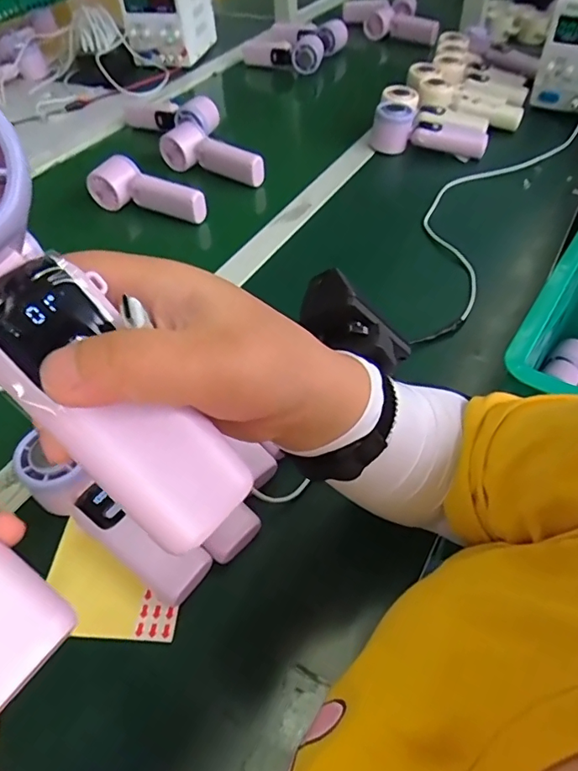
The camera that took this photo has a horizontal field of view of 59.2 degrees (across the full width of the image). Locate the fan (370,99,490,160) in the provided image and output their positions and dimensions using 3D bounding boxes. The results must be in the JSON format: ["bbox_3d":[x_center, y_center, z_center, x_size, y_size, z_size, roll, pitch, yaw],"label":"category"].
[{"bbox_3d":[0.212,-0.388,0.783,0.179,0.060,0.060,15,51,14],"label":"fan"}]

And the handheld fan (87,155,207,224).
[{"bbox_3d":[-0.192,-0.263,0.682,0.168,0.055,0.044,21,53,19],"label":"handheld fan"}]

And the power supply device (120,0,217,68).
[{"bbox_3d":[-0.256,-0.800,1.079,0.127,0.165,0.198,9,50,9],"label":"power supply device"}]

